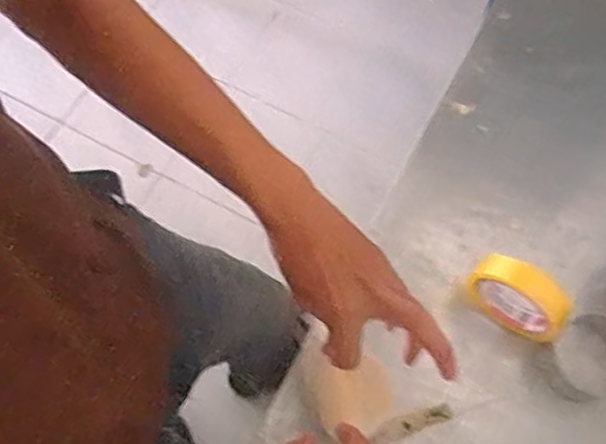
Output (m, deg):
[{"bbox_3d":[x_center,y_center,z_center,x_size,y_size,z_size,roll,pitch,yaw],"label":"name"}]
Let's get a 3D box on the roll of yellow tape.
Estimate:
[{"bbox_3d":[0.211,0.072,0.651,0.093,0.101,0.031,39,73,15],"label":"roll of yellow tape"}]

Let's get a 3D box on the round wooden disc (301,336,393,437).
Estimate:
[{"bbox_3d":[0.038,0.154,0.606,0.083,0.010,0.071,14,66,6],"label":"round wooden disc"}]

